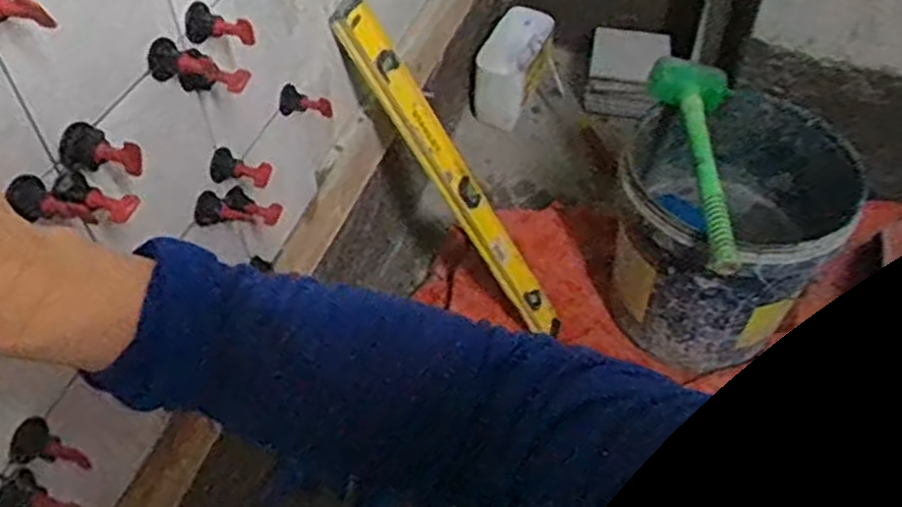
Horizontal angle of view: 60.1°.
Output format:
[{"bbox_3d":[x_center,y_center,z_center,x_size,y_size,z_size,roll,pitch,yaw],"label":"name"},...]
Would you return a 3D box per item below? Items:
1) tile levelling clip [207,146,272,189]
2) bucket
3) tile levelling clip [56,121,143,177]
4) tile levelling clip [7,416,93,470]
[{"bbox_3d":[-0.184,-0.076,0.687,0.051,0.026,0.027,10,50,9],"label":"tile levelling clip"},{"bbox_3d":[0.403,-0.035,1.158,0.306,0.295,0.359,26,54,21],"label":"bucket"},{"bbox_3d":[-0.228,-0.063,0.510,0.049,0.030,0.031,26,54,21],"label":"tile levelling clip"},{"bbox_3d":[-0.273,0.137,0.529,0.043,0.039,0.028,27,54,22],"label":"tile levelling clip"}]

